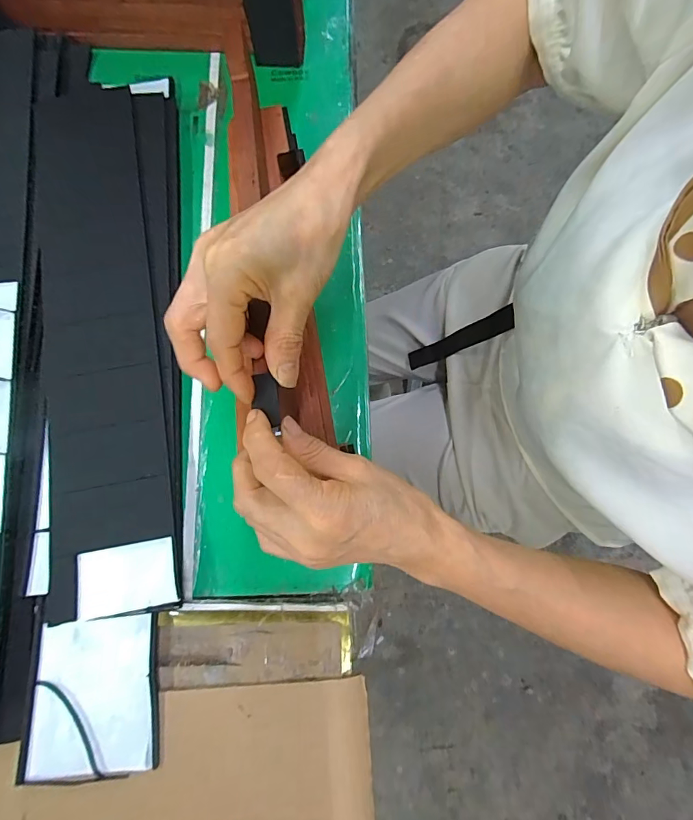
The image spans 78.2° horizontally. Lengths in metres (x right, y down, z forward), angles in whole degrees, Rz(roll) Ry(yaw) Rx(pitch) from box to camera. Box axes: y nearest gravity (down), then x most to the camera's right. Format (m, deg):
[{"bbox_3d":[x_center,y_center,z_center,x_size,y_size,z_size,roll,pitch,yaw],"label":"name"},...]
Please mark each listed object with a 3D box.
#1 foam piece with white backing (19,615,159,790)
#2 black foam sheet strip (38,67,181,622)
[{"bbox_3d":[-0.195,0.216,0.322,0.096,0.018,0.111,-4,77,0],"label":"foam piece with white backing"},{"bbox_3d":[-0.215,-0.093,0.382,0.124,0.019,0.505,-8,79,-3],"label":"black foam sheet strip"}]

